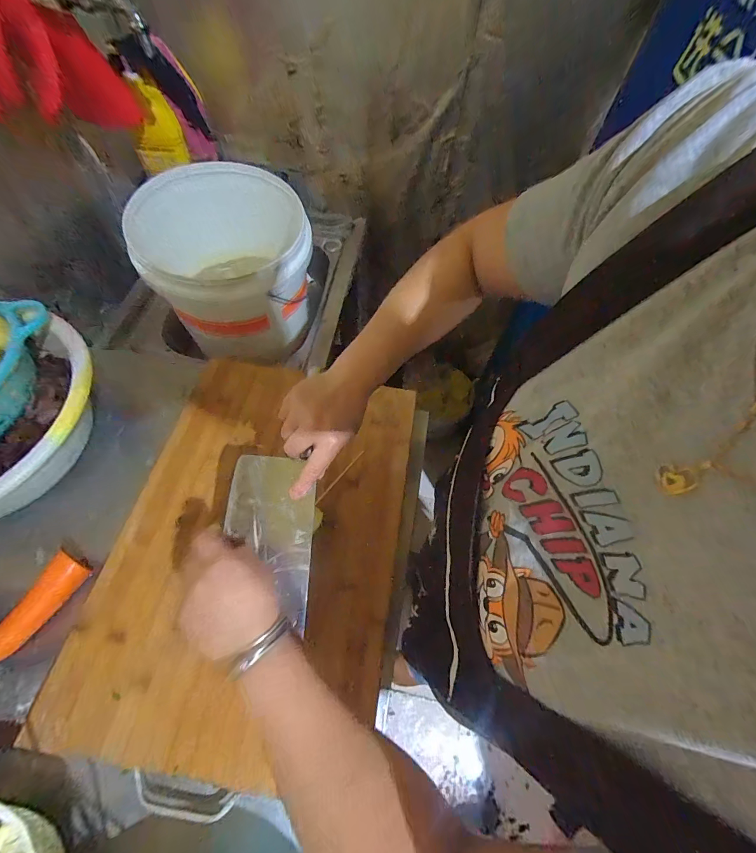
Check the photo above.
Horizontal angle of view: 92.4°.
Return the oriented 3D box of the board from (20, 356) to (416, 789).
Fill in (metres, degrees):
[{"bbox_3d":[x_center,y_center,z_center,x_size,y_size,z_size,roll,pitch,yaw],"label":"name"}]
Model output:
[{"bbox_3d":[-0.154,0.131,0.480,0.362,0.028,0.495,9,60,2],"label":"board"}]

